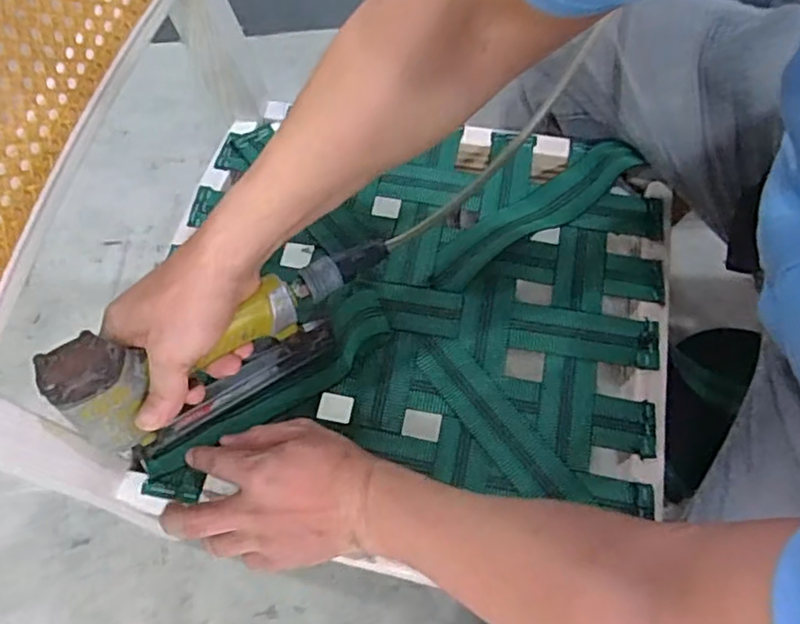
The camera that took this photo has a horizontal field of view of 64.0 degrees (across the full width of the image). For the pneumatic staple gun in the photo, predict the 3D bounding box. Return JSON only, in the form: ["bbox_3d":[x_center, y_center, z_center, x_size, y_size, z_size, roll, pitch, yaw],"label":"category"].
[{"bbox_3d":[-0.123,0.028,0.494,0.257,0.115,0.054,-25,66,-27],"label":"pneumatic staple gun"}]

